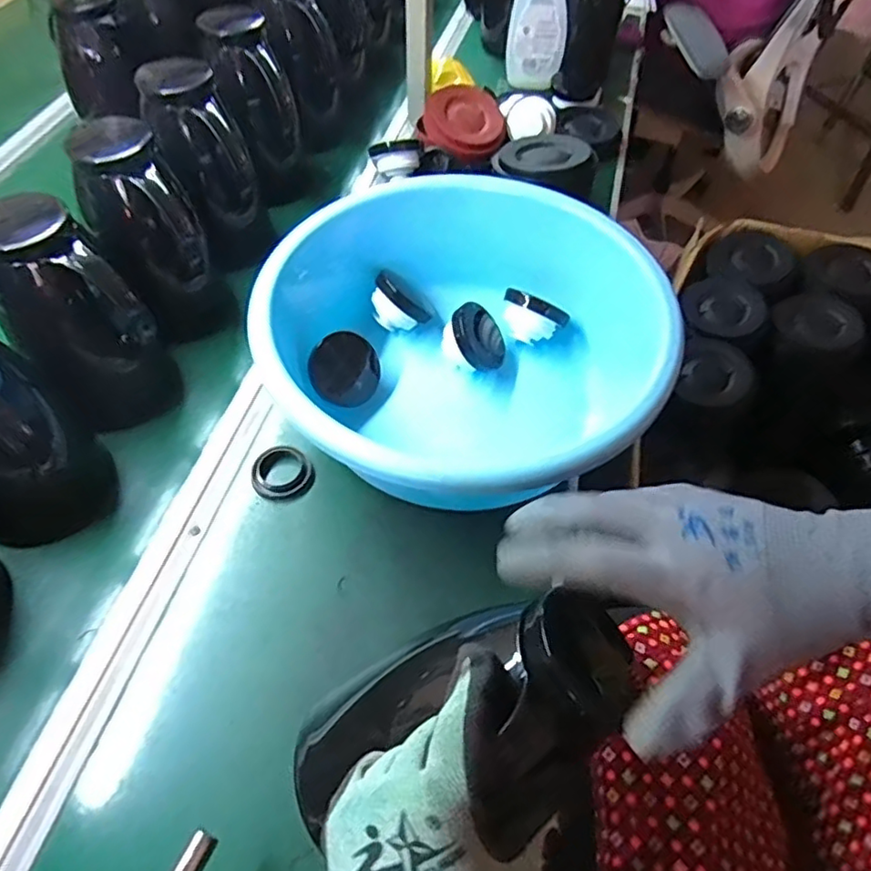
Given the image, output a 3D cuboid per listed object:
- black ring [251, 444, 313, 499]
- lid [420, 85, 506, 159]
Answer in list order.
[{"bbox_3d":[-0.150,0.036,0.602,0.057,0.012,0.051,-34,62,-22],"label":"black ring"},{"bbox_3d":[0.039,-0.451,0.900,0.122,0.032,0.115,3,77,-13],"label":"lid"}]

